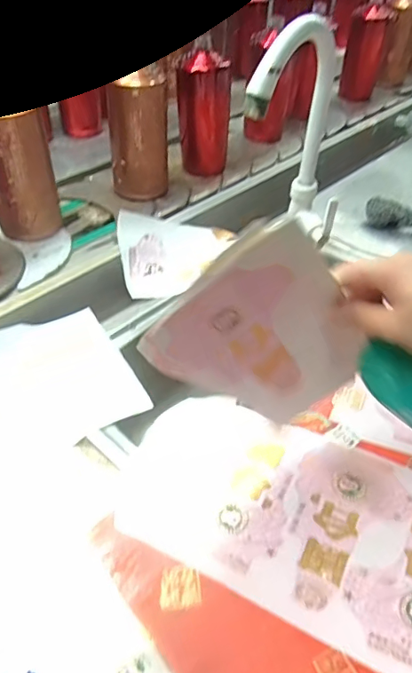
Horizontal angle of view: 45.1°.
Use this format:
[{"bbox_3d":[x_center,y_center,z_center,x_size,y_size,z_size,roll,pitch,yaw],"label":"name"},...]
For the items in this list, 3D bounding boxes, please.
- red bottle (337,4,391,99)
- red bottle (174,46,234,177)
[{"bbox_3d":[0.334,-0.594,1.042,0.068,0.175,0.078,14,44,12],"label":"red bottle"},{"bbox_3d":[-0.003,-0.346,0.763,0.063,0.160,0.057,-26,50,-27],"label":"red bottle"}]

